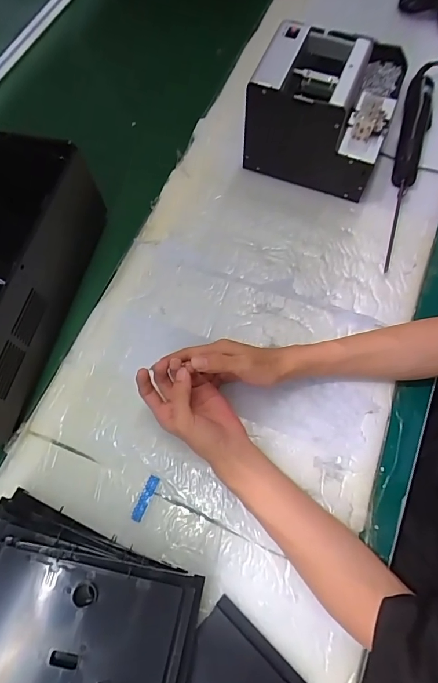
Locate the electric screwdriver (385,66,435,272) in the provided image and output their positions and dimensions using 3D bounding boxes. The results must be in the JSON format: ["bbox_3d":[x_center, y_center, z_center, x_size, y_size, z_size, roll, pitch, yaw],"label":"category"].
[{"bbox_3d":[0.268,-0.259,0.601,0.045,0.048,0.339,18,69,9],"label":"electric screwdriver"}]

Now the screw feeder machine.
[{"bbox_3d":[0.143,-0.313,0.574,0.175,0.155,0.139,20,69,10],"label":"screw feeder machine"}]

